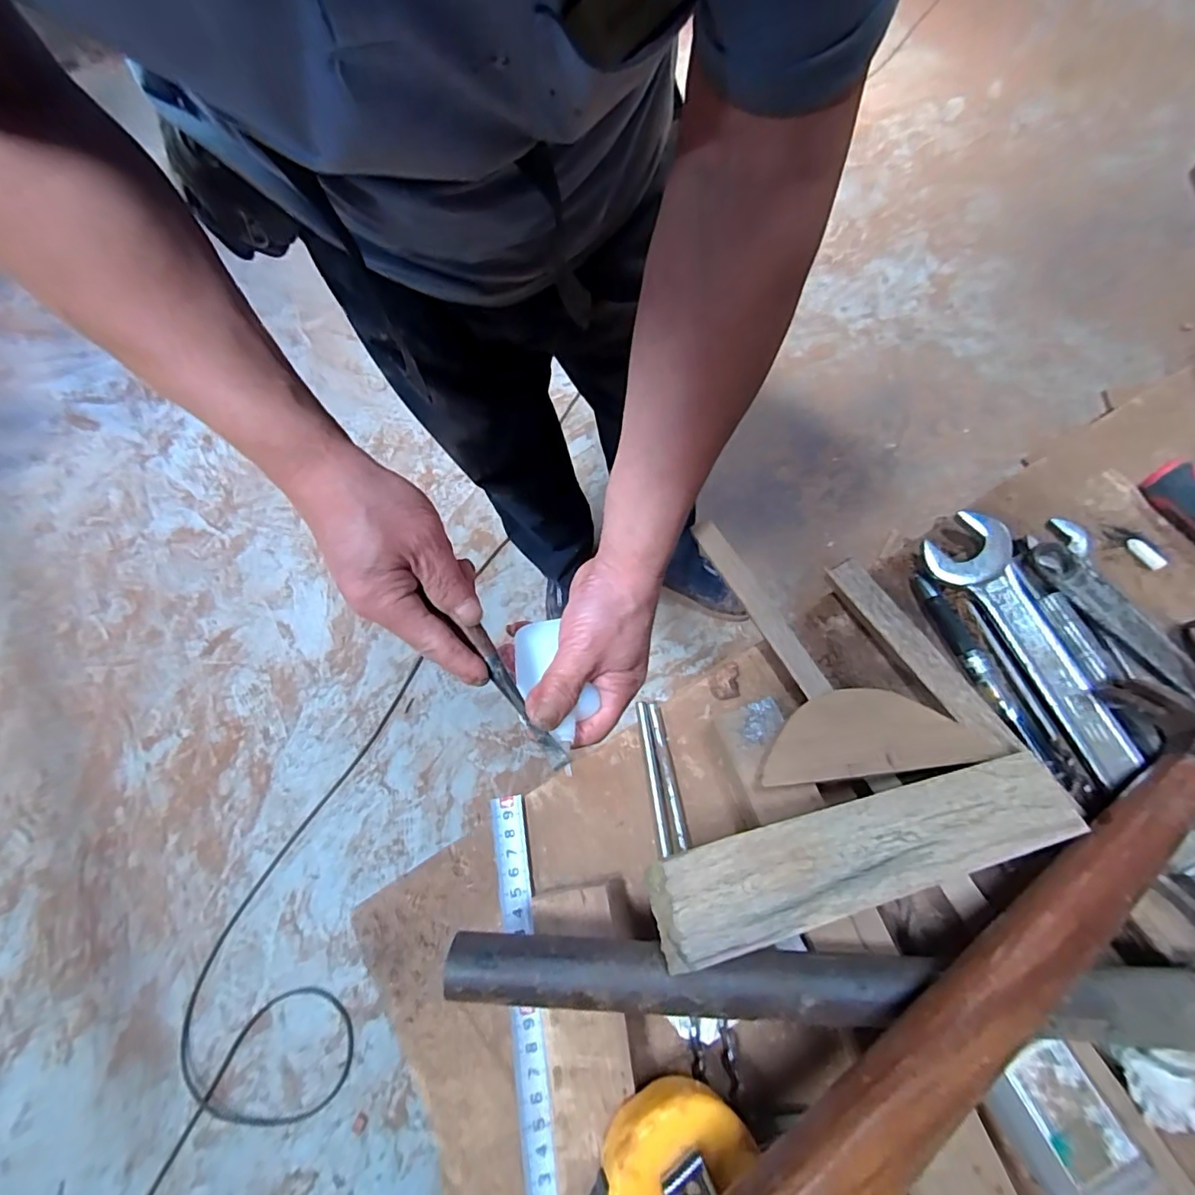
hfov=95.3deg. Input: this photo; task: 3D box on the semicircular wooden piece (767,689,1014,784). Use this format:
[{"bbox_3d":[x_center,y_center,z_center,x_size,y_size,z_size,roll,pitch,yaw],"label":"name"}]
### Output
[{"bbox_3d":[0.147,0.071,0.293,0.127,0.009,0.047,-3,51,-9],"label":"semicircular wooden piece"}]

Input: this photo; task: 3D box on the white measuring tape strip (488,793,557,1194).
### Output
[{"bbox_3d":[-0.037,0.206,0.280,0.018,0.004,0.196,-9,68,-5],"label":"white measuring tape strip"}]

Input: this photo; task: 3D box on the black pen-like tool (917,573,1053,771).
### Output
[{"bbox_3d":[0.225,0.040,0.324,0.017,0.012,0.123,-23,68,-4],"label":"black pen-like tool"}]

